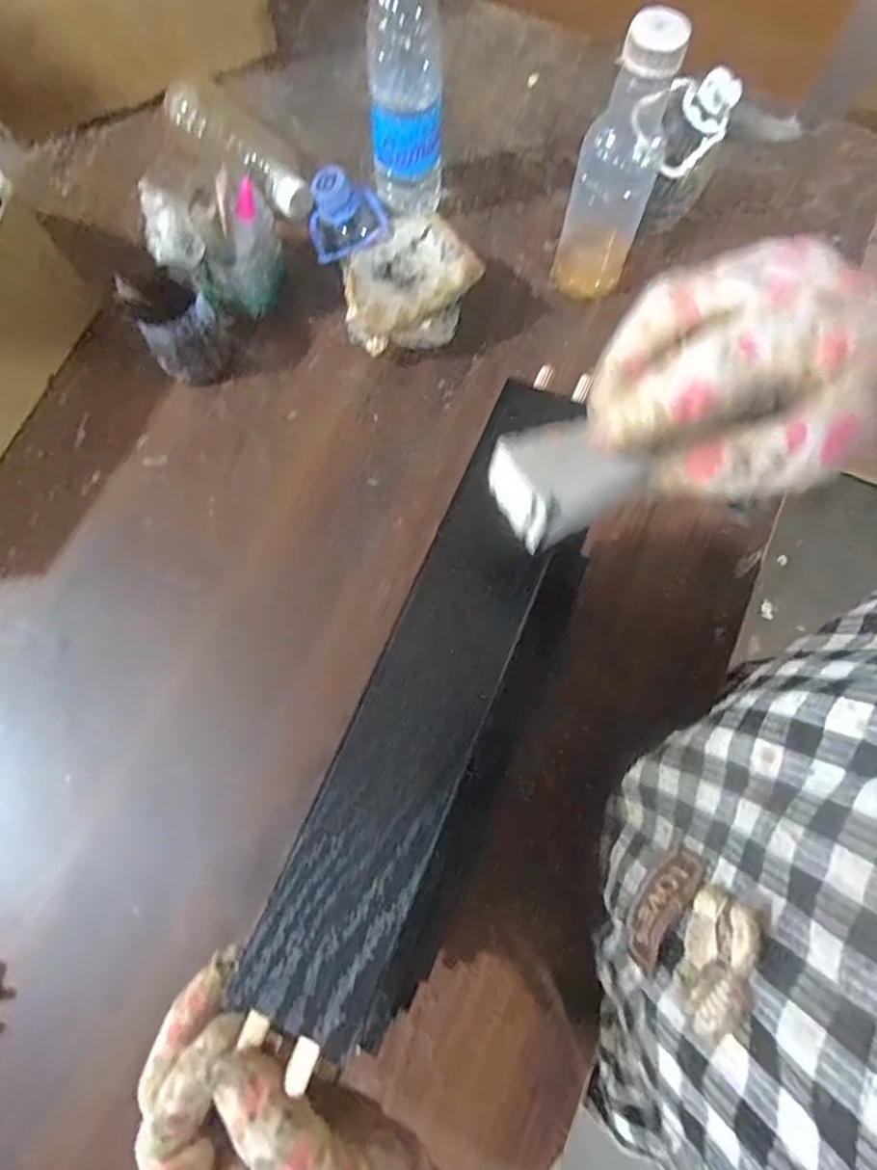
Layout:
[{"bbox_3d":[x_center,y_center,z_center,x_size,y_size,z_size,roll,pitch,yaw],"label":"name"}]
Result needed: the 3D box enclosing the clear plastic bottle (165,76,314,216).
[{"bbox_3d":[-0.193,-0.430,0.604,0.190,0.049,0.063,41,77,10],"label":"clear plastic bottle"}]

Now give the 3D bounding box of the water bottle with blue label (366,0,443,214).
[{"bbox_3d":[-0.027,-0.419,0.518,0.061,0.205,0.054,1,74,-1],"label":"water bottle with blue label"}]

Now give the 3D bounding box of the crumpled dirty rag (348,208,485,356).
[{"bbox_3d":[-0.032,-0.261,0.542,0.116,0.078,0.093,-35,77,-11],"label":"crumpled dirty rag"}]

